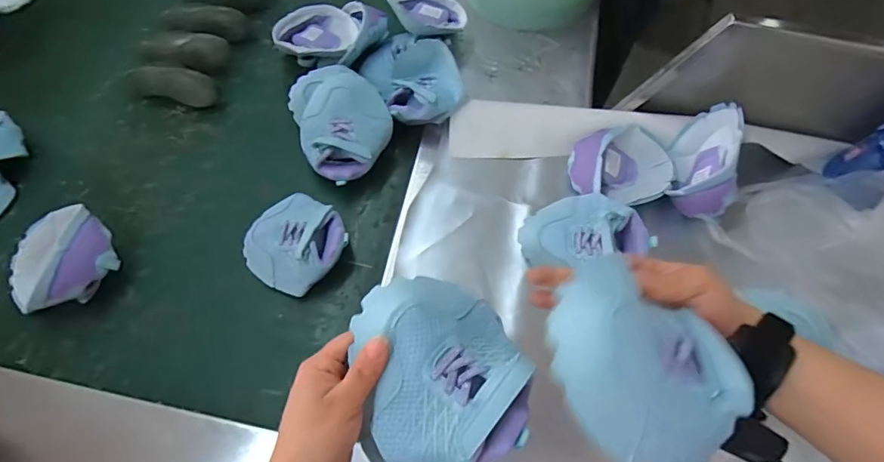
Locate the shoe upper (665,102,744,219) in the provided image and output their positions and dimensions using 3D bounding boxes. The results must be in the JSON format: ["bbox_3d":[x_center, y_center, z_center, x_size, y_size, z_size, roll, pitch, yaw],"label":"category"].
[{"bbox_3d":[0.339,-0.096,0.619,0.054,0.096,0.145,11,65,4],"label":"shoe upper"}]

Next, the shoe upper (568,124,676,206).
[{"bbox_3d":[0.248,-0.089,0.641,0.140,0.049,0.110,-15,66,-8],"label":"shoe upper"}]

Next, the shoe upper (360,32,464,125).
[{"bbox_3d":[-0.050,-0.244,0.713,0.106,0.084,0.188,-26,68,-12],"label":"shoe upper"}]

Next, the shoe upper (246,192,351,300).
[{"bbox_3d":[-0.193,0.014,0.621,0.124,0.050,0.120,0,65,-1],"label":"shoe upper"}]

